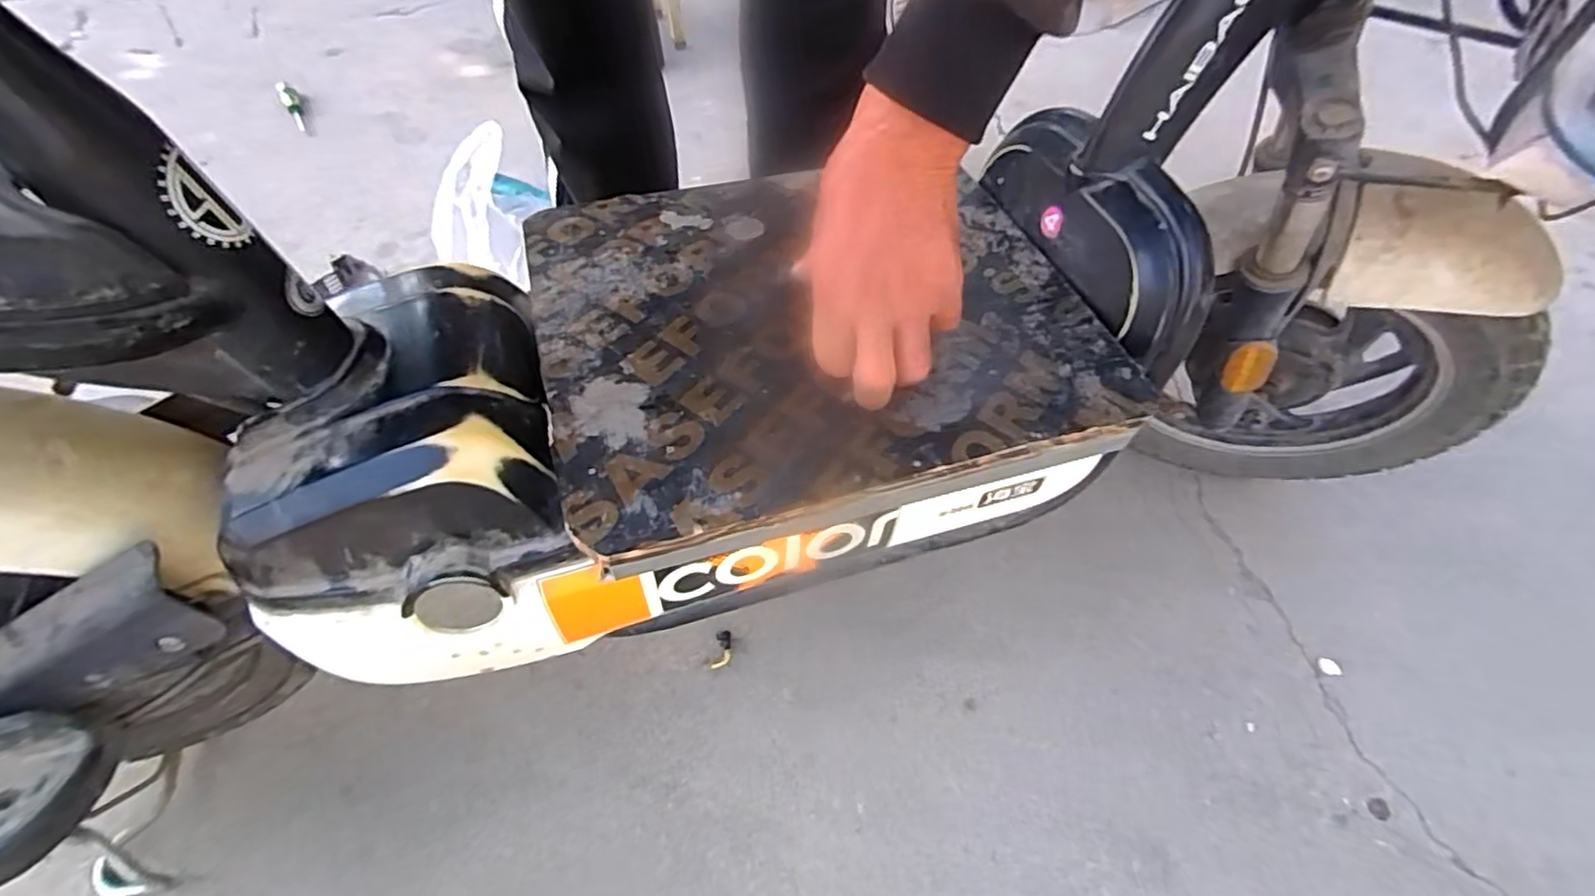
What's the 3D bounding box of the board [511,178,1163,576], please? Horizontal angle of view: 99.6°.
[{"bbox_3d":[0.012,-0.088,0.439,0.341,0.021,0.296,-13,53,-12],"label":"board"}]

